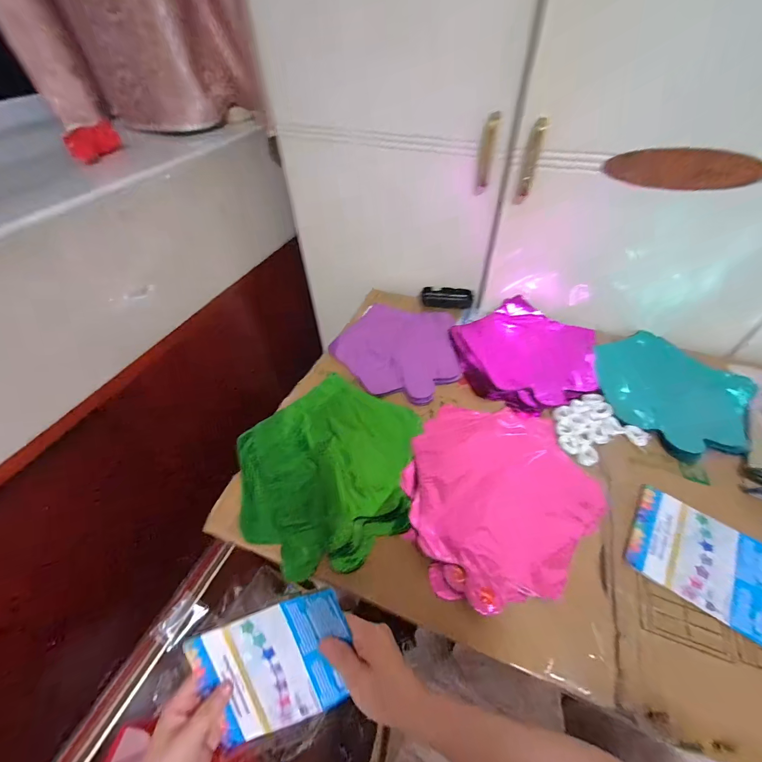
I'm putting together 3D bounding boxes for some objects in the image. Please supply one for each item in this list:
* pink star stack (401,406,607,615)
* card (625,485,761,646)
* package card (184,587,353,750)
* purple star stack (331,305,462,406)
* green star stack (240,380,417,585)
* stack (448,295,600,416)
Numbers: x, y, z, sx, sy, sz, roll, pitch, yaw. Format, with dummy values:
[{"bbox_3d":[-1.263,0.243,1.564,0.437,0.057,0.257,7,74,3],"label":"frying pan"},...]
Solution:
[{"bbox_3d":[0.145,0.136,0.447,0.230,0.012,0.265,33,57,27],"label":"pink star stack"},{"bbox_3d":[0.387,0.210,0.385,0.189,0.011,0.114,28,59,20],"label":"card"},{"bbox_3d":[-0.098,0.277,0.335,0.147,0.007,0.115,-20,92,-2],"label":"package card"},{"bbox_3d":[0.039,-0.067,0.639,0.223,0.024,0.253,-29,54,-22],"label":"purple star stack"},{"bbox_3d":[-0.070,0.110,0.475,0.249,0.017,0.252,32,57,27],"label":"green star stack"},{"bbox_3d":[0.250,-0.051,0.610,0.235,0.034,0.239,-21,51,-15],"label":"stack"}]

